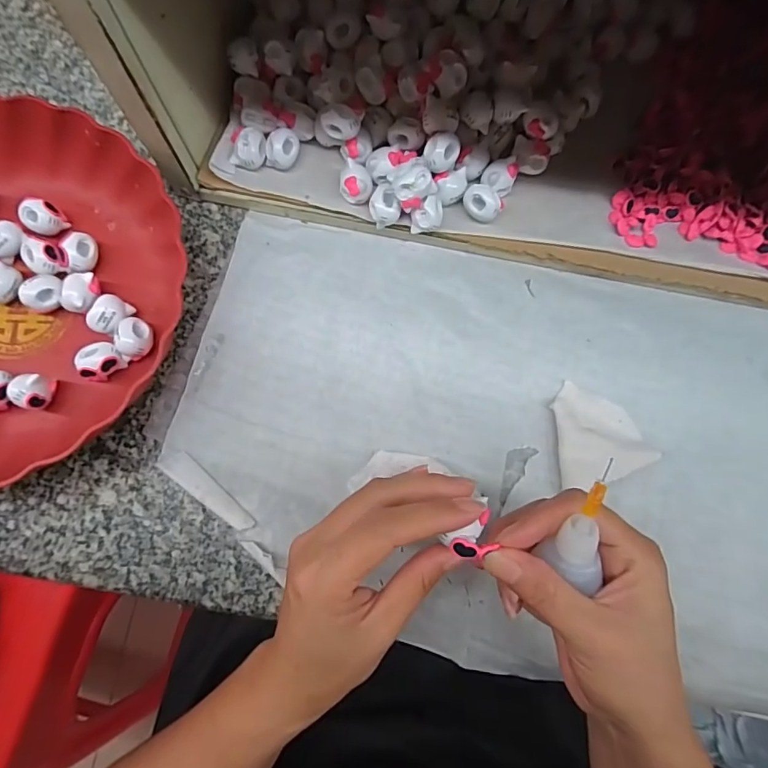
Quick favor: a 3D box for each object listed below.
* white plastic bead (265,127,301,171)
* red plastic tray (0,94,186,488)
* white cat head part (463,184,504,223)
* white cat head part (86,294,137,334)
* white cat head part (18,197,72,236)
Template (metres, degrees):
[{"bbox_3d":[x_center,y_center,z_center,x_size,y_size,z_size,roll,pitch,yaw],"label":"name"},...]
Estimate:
[{"bbox_3d":[-0.068,-0.158,0.326,0.020,0.016,0.023,31,78,6],"label":"white plastic bead"},{"bbox_3d":[-0.247,-0.057,0.304,0.226,0.051,0.231,-10,77,-3],"label":"red plastic tray"},{"bbox_3d":[0.066,-0.120,0.322,0.026,0.015,0.021,25,78,5],"label":"white cat head part"},{"bbox_3d":[-0.176,-0.044,0.312,0.021,0.019,0.025,27,78,5],"label":"white cat head part"},{"bbox_3d":[-0.226,-0.110,0.323,0.021,0.021,0.022,0,77,-1],"label":"white cat head part"}]

